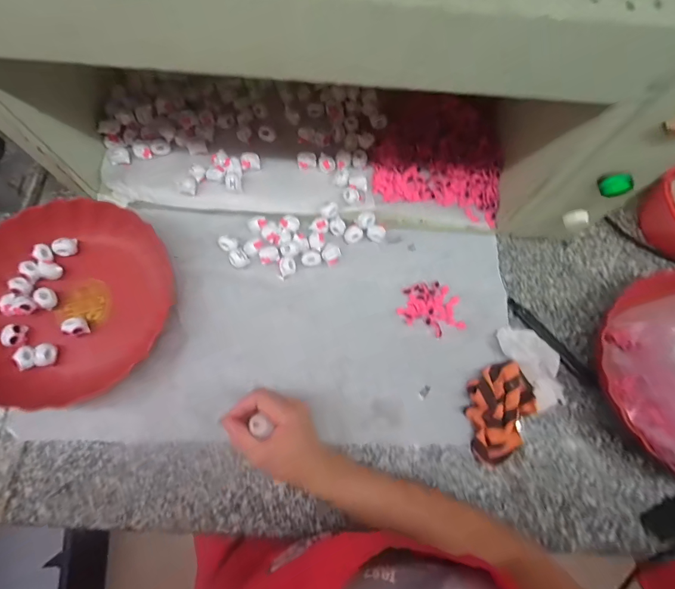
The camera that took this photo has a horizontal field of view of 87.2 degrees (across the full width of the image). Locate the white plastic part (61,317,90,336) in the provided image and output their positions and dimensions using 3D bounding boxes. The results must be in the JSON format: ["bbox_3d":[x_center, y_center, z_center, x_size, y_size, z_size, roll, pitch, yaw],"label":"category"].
[{"bbox_3d":[-0.315,0.040,0.431,0.022,0.027,0.022,14,71,1],"label":"white plastic part"}]

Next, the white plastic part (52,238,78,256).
[{"bbox_3d":[-0.352,-0.062,0.459,0.025,0.015,0.021,-13,73,-8],"label":"white plastic part"}]

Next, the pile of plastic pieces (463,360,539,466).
[{"bbox_3d":[0.196,0.138,0.420,0.082,0.024,0.107,-6,72,-6],"label":"pile of plastic pieces"}]

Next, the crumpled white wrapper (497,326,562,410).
[{"bbox_3d":[0.246,0.084,0.443,0.057,0.011,0.102,-20,74,-10],"label":"crumpled white wrapper"}]

